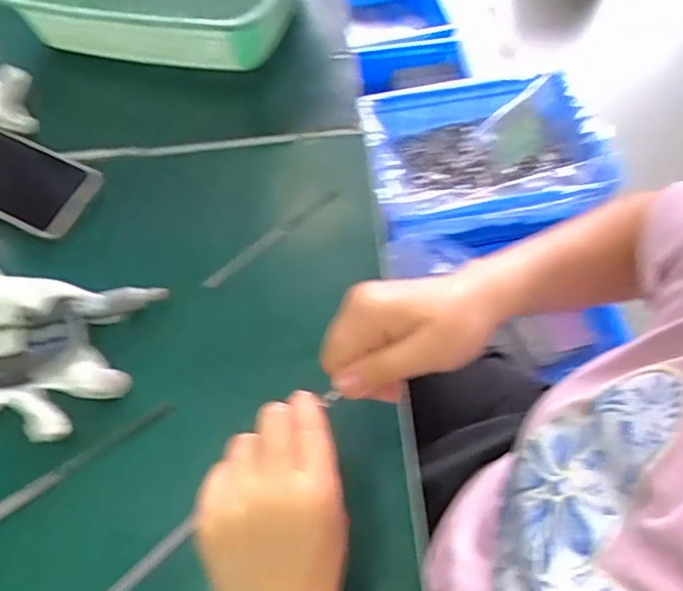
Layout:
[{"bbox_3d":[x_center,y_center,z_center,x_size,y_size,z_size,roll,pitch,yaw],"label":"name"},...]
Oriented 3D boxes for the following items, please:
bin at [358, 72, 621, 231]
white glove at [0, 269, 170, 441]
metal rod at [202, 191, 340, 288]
[{"bbox_3d":[0.248,-0.254,1.135,0.384,0.116,0.302,-9,60,-1],"label":"bin"},{"bbox_3d":[-0.247,0.035,0.477,0.185,0.029,0.122,10,62,10],"label":"white glove"},{"bbox_3d":[-0.056,-0.047,0.524,0.135,0.007,0.012,-39,65,-17],"label":"metal rod"}]

